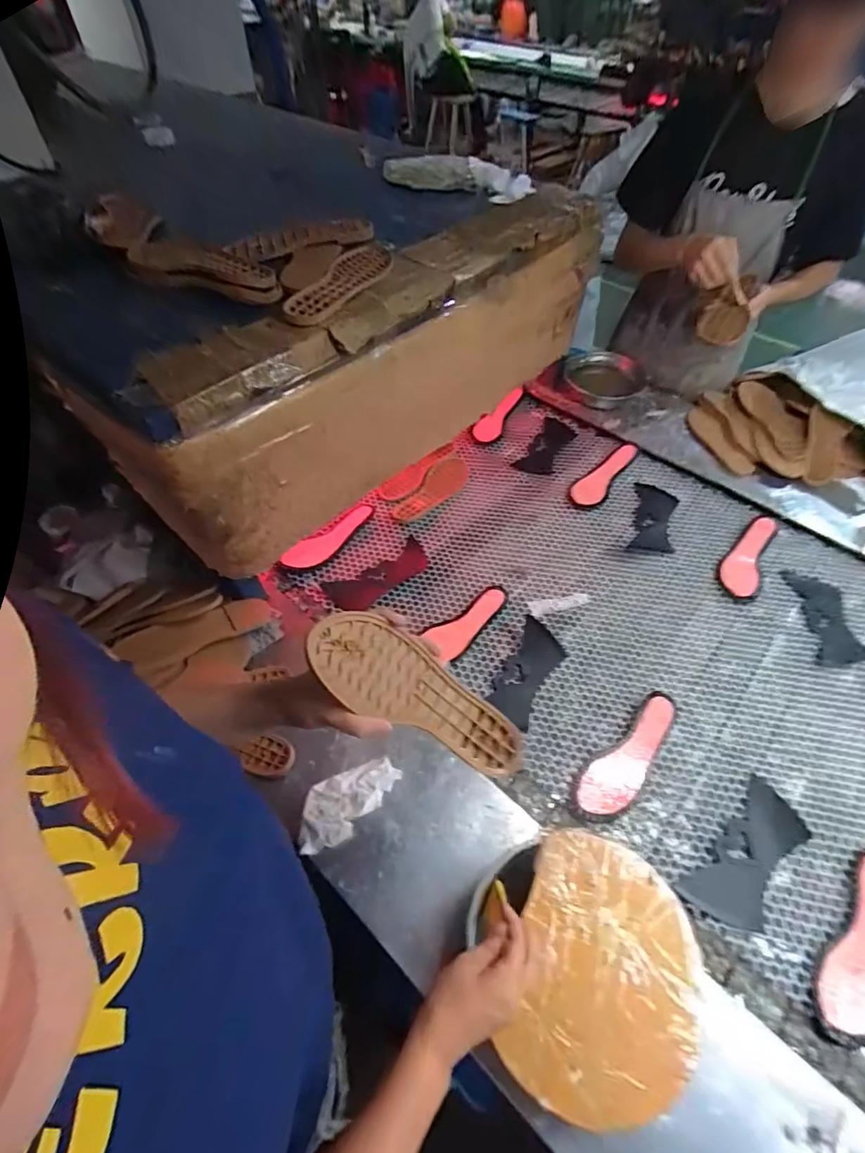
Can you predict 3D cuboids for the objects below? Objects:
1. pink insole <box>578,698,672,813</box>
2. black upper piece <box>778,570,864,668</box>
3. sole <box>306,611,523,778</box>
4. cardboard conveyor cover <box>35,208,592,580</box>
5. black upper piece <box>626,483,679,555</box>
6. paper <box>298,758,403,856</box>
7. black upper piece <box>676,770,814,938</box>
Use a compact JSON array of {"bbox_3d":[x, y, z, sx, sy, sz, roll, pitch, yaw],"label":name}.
[{"bbox_3d":[0.300,0.274,0.726,0.219,0.023,0.065,-37,62,-24],"label":"pink insole"},{"bbox_3d":[0.731,0.077,0.891,0.097,0.005,0.198,3,53,1],"label":"black upper piece"},{"bbox_3d":[-0.007,0.114,0.449,0.241,0.021,0.075,37,52,-21],"label":"sole"},{"bbox_3d":[-0.032,-0.364,0.836,0.170,0.283,0.906,32,59,21],"label":"cardboard conveyor cover"},{"bbox_3d":[0.478,-0.126,1.038,0.085,0.006,0.187,15,57,10],"label":"black upper piece"},{"bbox_3d":[-0.112,0.305,0.650,0.147,0.028,0.077,-20,56,-15],"label":"paper"},{"bbox_3d":[0.433,0.383,0.654,0.214,0.009,0.089,-34,60,-23],"label":"black upper piece"}]

